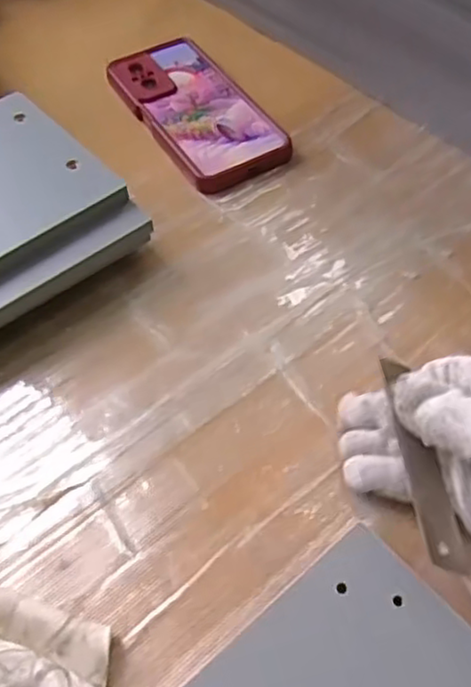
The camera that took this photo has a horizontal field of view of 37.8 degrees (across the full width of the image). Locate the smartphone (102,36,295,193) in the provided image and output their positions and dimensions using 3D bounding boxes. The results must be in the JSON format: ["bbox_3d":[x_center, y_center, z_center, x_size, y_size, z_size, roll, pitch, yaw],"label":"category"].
[{"bbox_3d":[-0.030,-0.178,0.525,0.080,0.011,0.163,-27,58,-17],"label":"smartphone"}]

